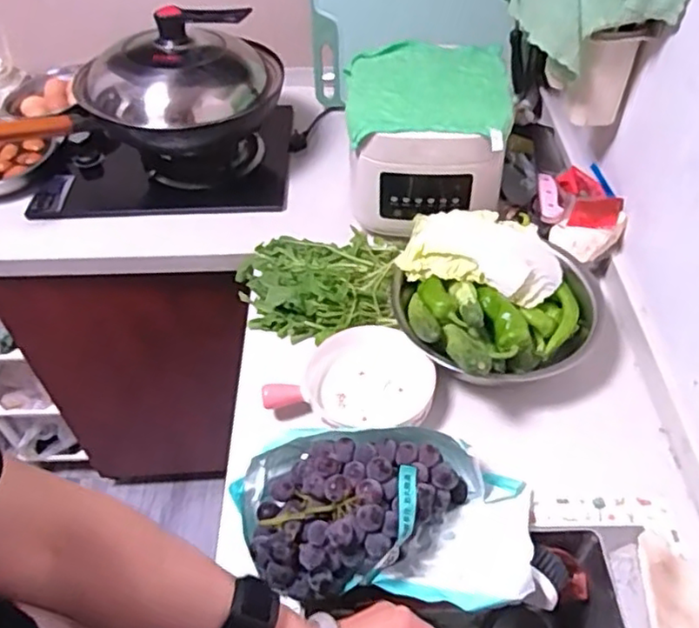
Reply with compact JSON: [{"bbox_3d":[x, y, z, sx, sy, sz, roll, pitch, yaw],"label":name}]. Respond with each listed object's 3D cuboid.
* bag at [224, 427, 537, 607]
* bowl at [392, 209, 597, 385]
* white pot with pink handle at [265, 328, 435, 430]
[{"bbox_3d":[0.041,0.200,0.641,0.298,0.082,0.159,2,47,-2],"label":"bag"},{"bbox_3d":[0.176,-0.021,0.834,0.272,0.126,0.268,-32,56,-28],"label":"bowl"},{"bbox_3d":[-0.001,0.087,0.805,0.209,0.064,0.126,-10,49,-12],"label":"white pot with pink handle"}]

